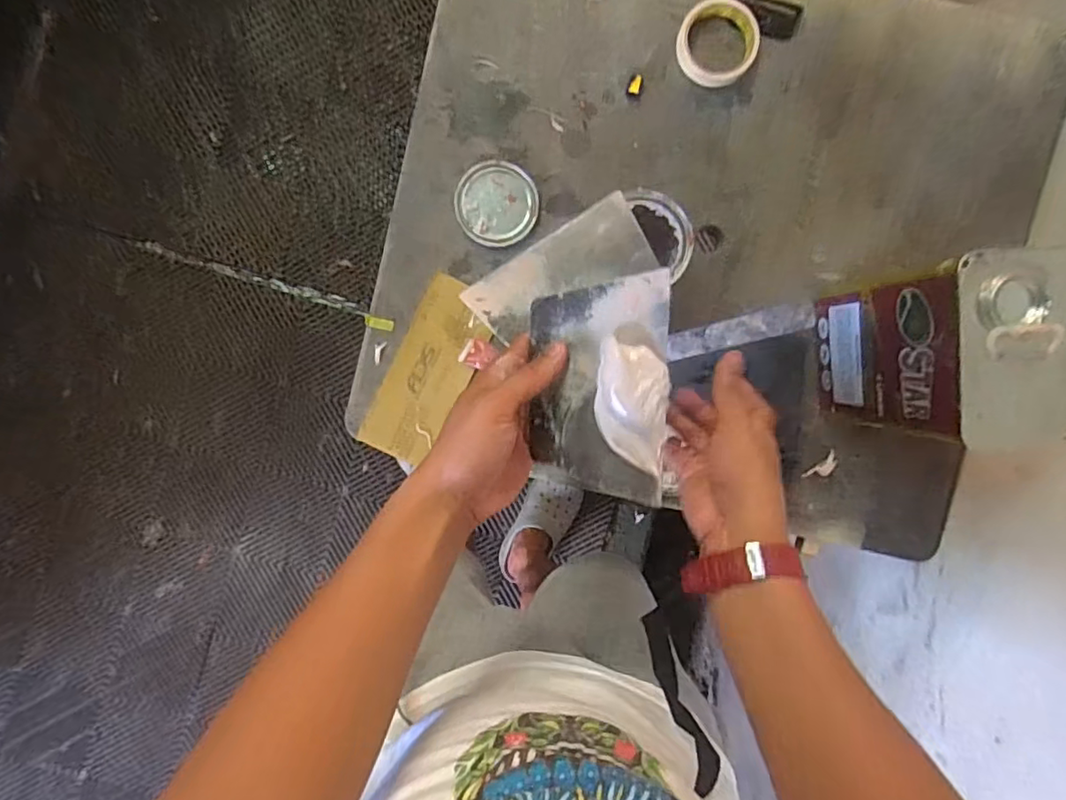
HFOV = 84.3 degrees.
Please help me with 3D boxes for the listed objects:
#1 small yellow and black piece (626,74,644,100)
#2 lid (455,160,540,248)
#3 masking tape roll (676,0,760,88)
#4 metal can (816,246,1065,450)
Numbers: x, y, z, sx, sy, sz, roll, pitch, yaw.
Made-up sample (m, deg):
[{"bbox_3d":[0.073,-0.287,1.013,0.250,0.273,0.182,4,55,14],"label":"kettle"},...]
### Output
[{"bbox_3d":[0.124,-0.378,0.710,0.019,0.004,0.029,16,93,-1],"label":"small yellow and black piece"},{"bbox_3d":[-0.044,-0.237,0.715,0.099,0.012,0.097,0,93,0],"label":"lid"},{"bbox_3d":[0.221,-0.427,0.703,0.093,0.019,0.093,0,93,0],"label":"masking tape roll"},{"bbox_3d":[0.404,-0.047,0.617,0.105,0.258,0.162,-4,93,0],"label":"metal can"}]

